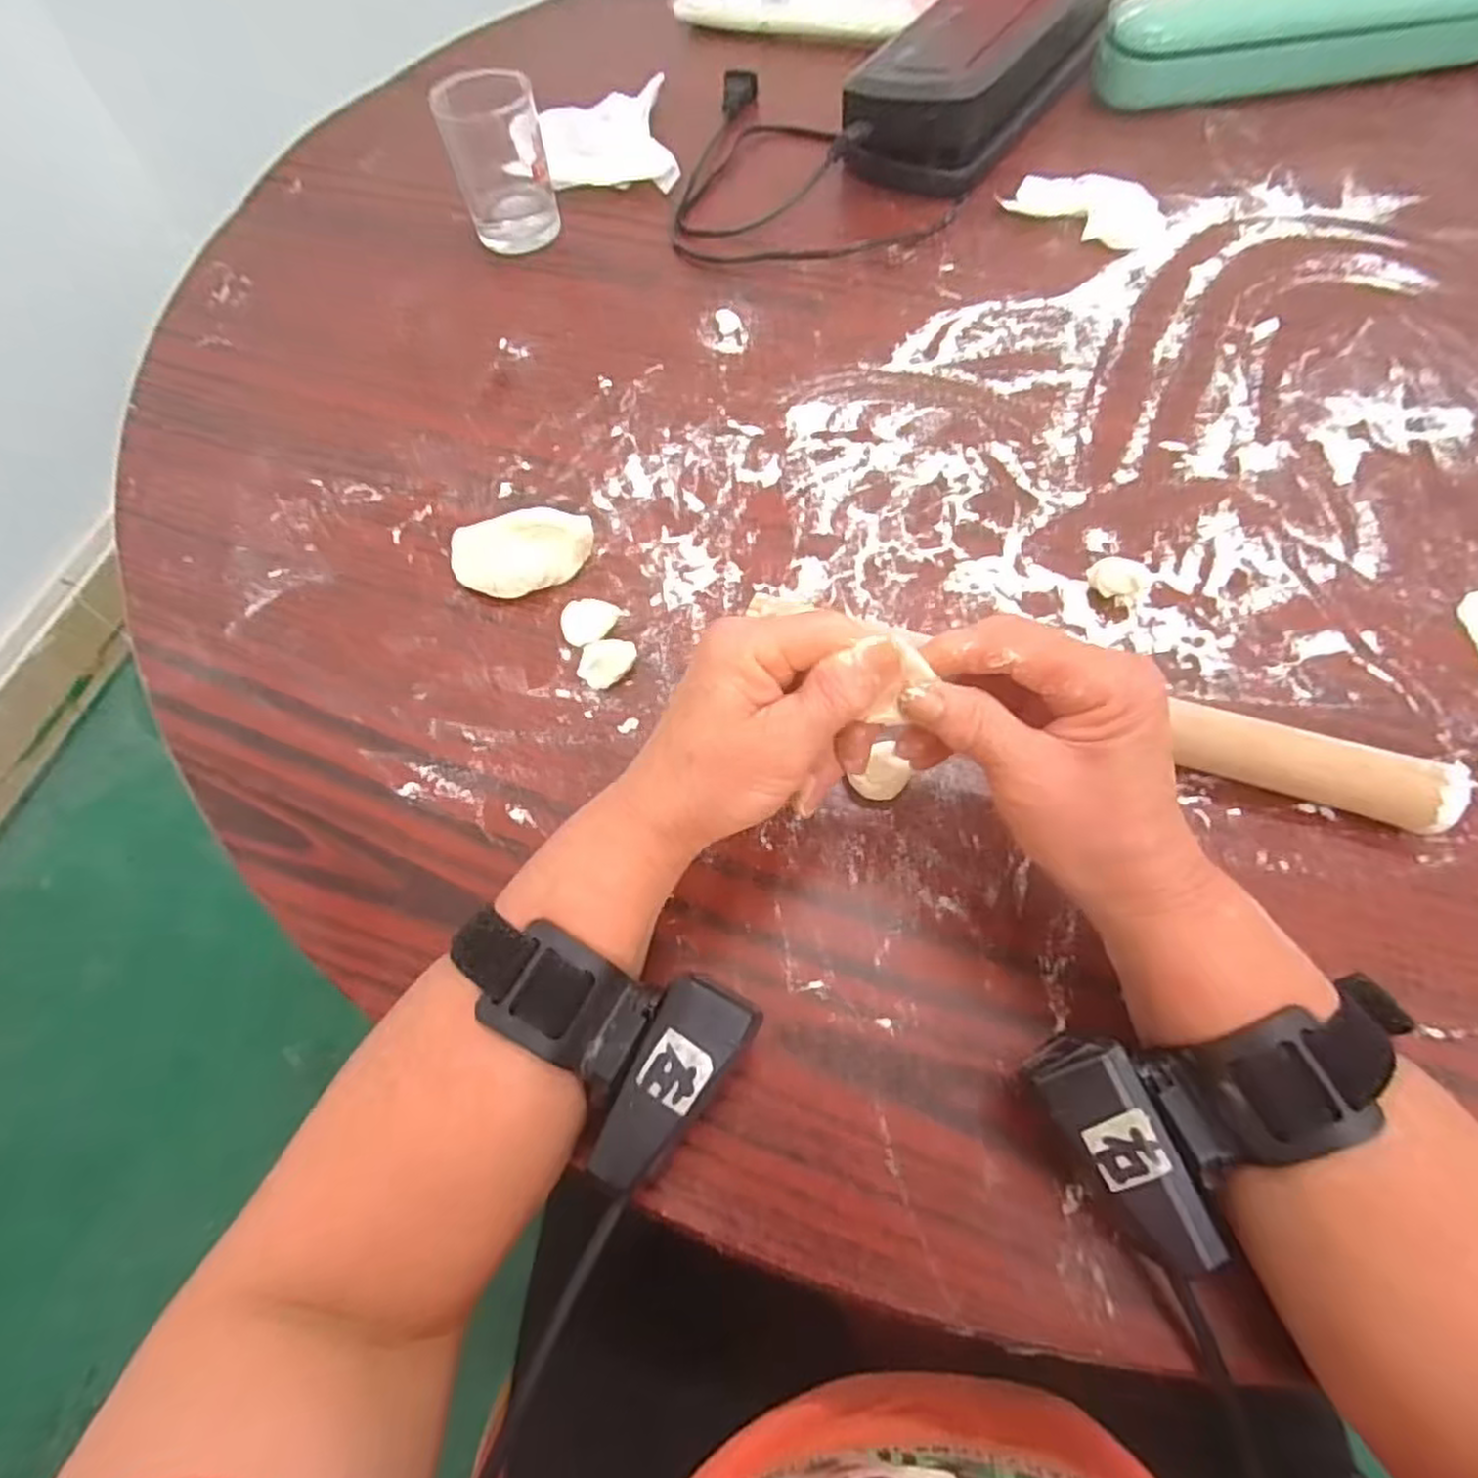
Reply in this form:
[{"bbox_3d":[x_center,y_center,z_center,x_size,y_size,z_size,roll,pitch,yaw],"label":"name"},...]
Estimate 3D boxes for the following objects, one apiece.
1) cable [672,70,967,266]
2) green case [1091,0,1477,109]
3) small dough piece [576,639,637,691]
[{"bbox_3d":[0.015,-0.414,0.535,0.174,0.032,0.256,-35,67,-13],"label":"cable"},{"bbox_3d":[0.468,-0.547,0.565,0.389,0.056,0.053,-10,63,-2],"label":"green case"},{"bbox_3d":[-0.064,-0.037,0.360,0.026,0.011,0.025,4,63,5],"label":"small dough piece"}]

